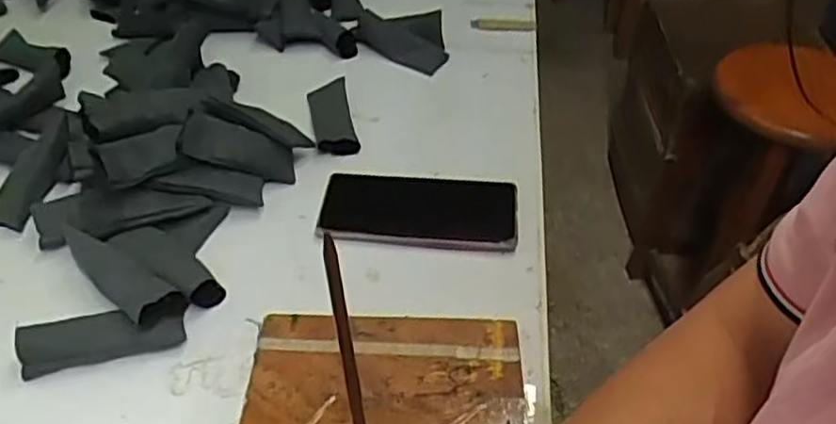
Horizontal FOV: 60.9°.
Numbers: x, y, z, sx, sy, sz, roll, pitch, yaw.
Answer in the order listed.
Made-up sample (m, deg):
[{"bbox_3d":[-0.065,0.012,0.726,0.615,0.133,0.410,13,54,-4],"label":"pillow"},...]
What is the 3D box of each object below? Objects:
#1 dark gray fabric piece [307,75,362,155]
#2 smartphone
[{"bbox_3d":[-0.083,-0.092,0.683,0.038,0.014,0.107,-8,43,-9],"label":"dark gray fabric piece"},{"bbox_3d":[0.001,-0.003,0.591,0.158,0.012,0.079,3,43,2],"label":"smartphone"}]

